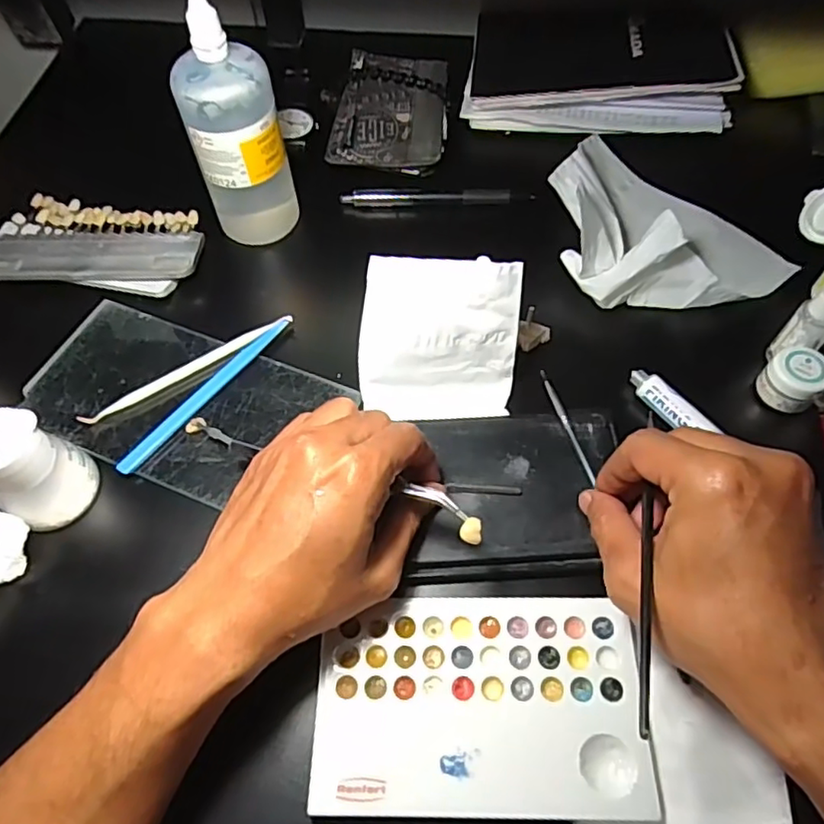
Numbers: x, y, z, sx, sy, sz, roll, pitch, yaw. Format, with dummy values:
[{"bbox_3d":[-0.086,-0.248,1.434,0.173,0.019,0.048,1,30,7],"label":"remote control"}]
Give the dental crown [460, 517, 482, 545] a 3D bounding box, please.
[{"bbox_3d":[0.027,0.053,0.275,0.010,0.004,0.012,7,61,5],"label":"dental crown"}]

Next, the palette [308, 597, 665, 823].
[{"bbox_3d":[0.032,0.135,0.285,0.148,0.006,0.092,0,59,2],"label":"palette"}]

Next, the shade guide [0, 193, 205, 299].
[{"bbox_3d":[-0.230,-0.125,0.446,0.151,0.016,0.088,3,59,4],"label":"shade guide"}]

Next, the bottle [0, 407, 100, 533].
[{"bbox_3d":[-0.204,0.030,0.322,0.040,0.058,0.045,25,63,16],"label":"bottle"}]

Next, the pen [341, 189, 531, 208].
[{"bbox_3d":[0.018,-0.166,0.469,0.143,0.011,0.015,1,59,3],"label":"pen"}]

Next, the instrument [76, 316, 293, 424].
[{"bbox_3d":[-0.141,-0.029,0.387,0.140,0.006,0.010,-29,63,-15],"label":"instrument"}]

